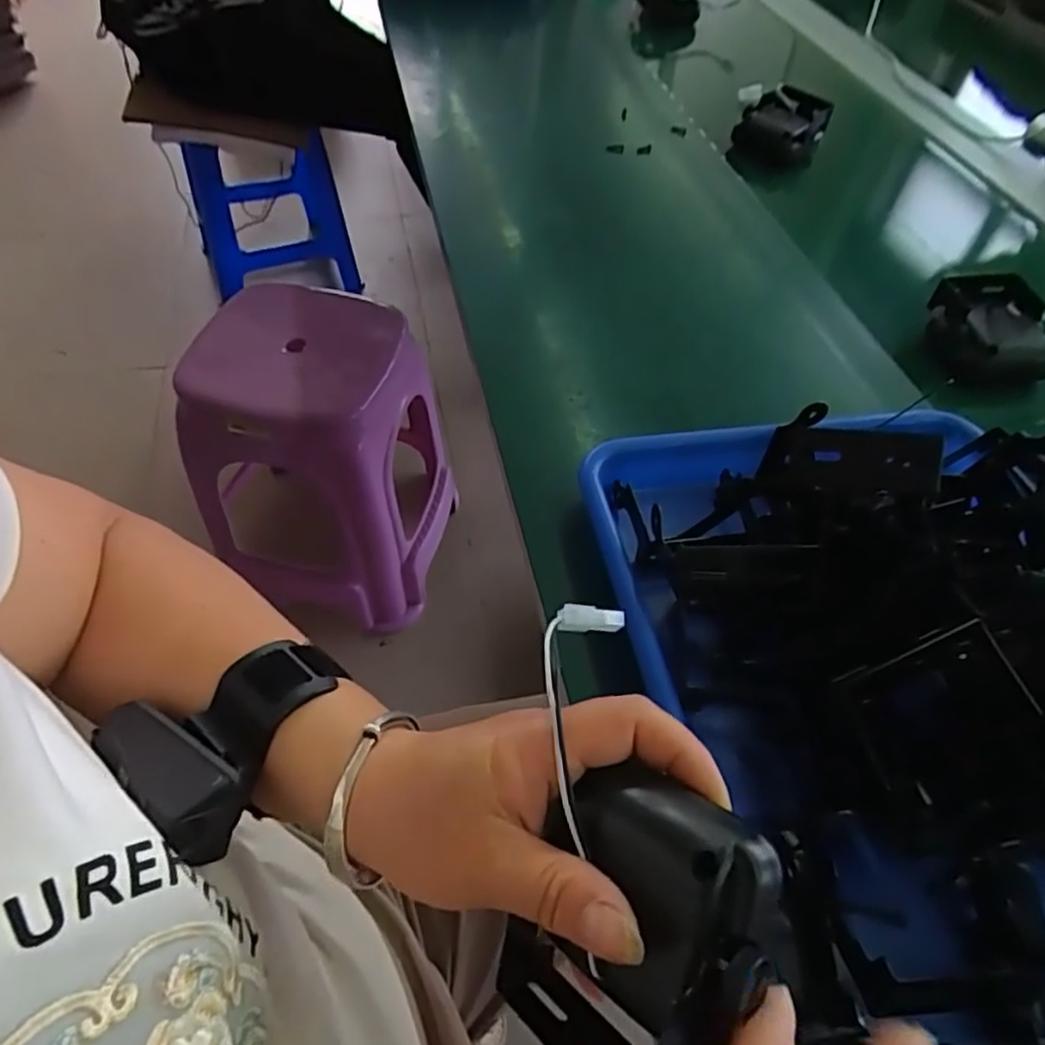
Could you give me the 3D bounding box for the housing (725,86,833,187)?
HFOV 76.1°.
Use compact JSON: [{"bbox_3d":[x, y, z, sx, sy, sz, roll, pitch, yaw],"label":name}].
[{"bbox_3d":[0.260,-0.393,0.677,0.078,0.067,0.079,25,55,13],"label":"housing"}]

